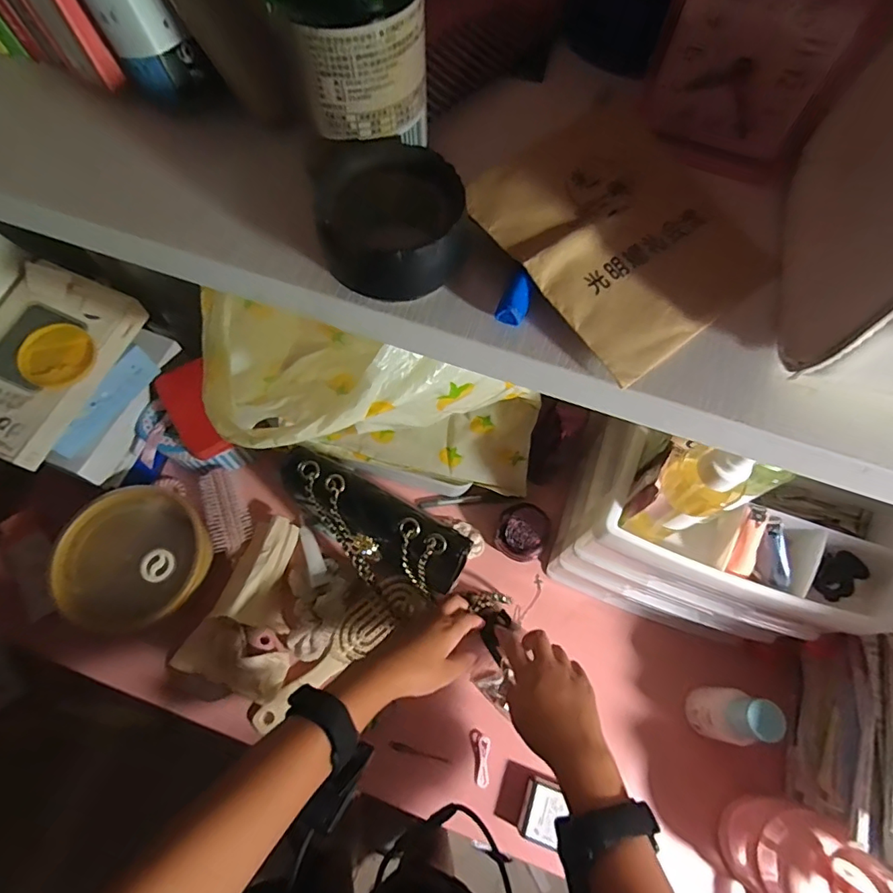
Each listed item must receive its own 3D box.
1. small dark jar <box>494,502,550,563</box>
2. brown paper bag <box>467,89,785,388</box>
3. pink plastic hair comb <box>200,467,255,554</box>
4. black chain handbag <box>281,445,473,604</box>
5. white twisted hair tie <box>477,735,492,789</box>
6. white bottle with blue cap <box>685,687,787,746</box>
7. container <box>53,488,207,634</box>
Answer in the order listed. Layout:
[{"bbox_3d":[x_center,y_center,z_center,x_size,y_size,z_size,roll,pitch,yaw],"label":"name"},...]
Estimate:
[{"bbox_3d":[0.090,0.104,0.603,0.058,0.067,0.055,1,67,-1],"label":"small dark jar"},{"bbox_3d":[0.058,-0.076,0.172,0.082,0.012,0.091,-35,72,-15],"label":"brown paper bag"},{"bbox_3d":[-0.271,0.080,0.615,0.047,0.016,0.100,-24,81,-17],"label":"pink plastic hair comb"},{"bbox_3d":[-0.084,0.093,0.554,0.208,0.145,0.083,27,69,10],"label":"black chain handbag"},{"bbox_3d":[0.040,0.339,0.543,0.014,0.011,0.048,6,67,1],"label":"white twisted hair tie"},{"bbox_3d":[0.286,0.274,0.514,0.047,0.114,0.048,13,67,4],"label":"white bottle with blue cap"},{"bbox_3d":[-0.343,0.130,0.569,0.153,0.056,0.157,1,67,-1],"label":"container"}]

